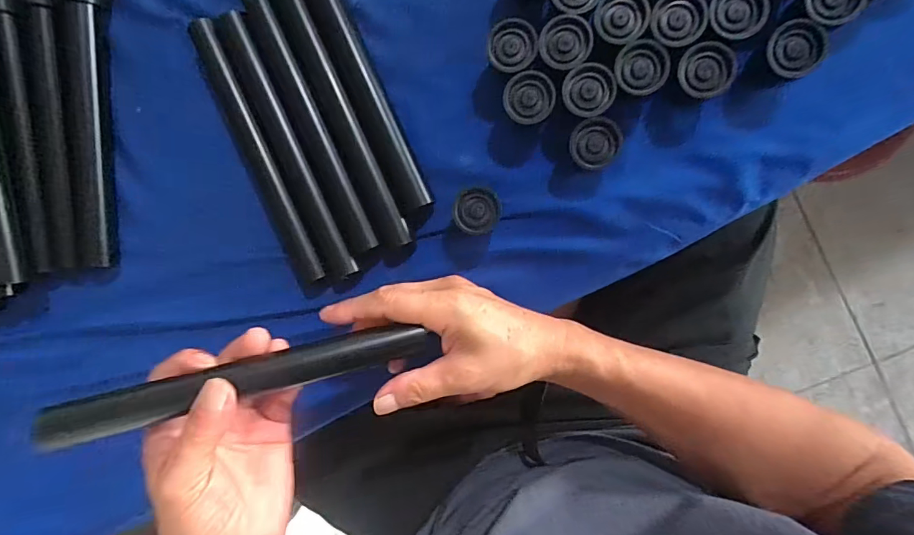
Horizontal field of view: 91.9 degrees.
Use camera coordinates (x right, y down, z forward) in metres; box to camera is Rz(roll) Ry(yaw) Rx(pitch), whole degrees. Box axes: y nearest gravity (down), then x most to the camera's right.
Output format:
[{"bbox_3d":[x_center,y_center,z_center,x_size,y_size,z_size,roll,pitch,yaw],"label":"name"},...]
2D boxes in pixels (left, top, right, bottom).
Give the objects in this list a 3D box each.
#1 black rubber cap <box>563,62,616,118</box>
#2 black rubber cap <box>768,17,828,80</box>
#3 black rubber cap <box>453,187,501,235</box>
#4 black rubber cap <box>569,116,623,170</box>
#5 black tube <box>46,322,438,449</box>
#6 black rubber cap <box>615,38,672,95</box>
[{"bbox_3d":[0.091,-0.121,0.313,0.033,0.029,0.034,1,96,7],"label":"black rubber cap"},{"bbox_3d":[0.215,-0.138,0.287,0.033,0.028,0.033,1,96,7],"label":"black rubber cap"},{"bbox_3d":[0.016,-0.042,0.333,0.032,0.027,0.033,1,96,7],"label":"black rubber cap"},{"bbox_3d":[0.097,-0.086,0.316,0.033,0.031,0.034,1,96,7],"label":"black rubber cap"},{"bbox_3d":[-0.126,0.071,0.291,0.230,0.019,0.027,-11,95,-19],"label":"black tube"},{"bbox_3d":[0.125,-0.134,0.307,0.033,0.030,0.034,1,96,7],"label":"black rubber cap"}]

